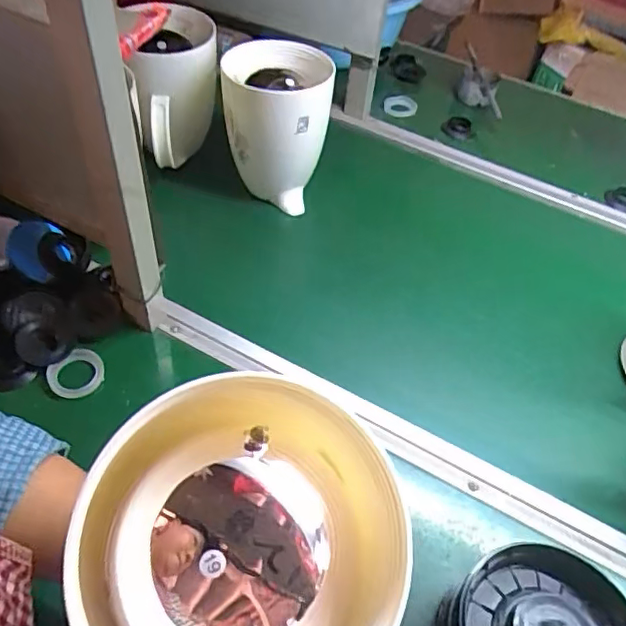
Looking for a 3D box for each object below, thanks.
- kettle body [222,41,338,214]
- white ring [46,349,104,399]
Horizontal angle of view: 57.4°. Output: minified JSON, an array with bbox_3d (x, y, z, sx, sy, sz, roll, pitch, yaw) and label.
[{"bbox_3d":[-0.051,-0.236,0.761,0.131,0.202,0.125,0,49,-6],"label":"kettle body"},{"bbox_3d":[-0.257,0.068,0.622,0.057,0.004,0.050,-38,89,-16],"label":"white ring"}]

